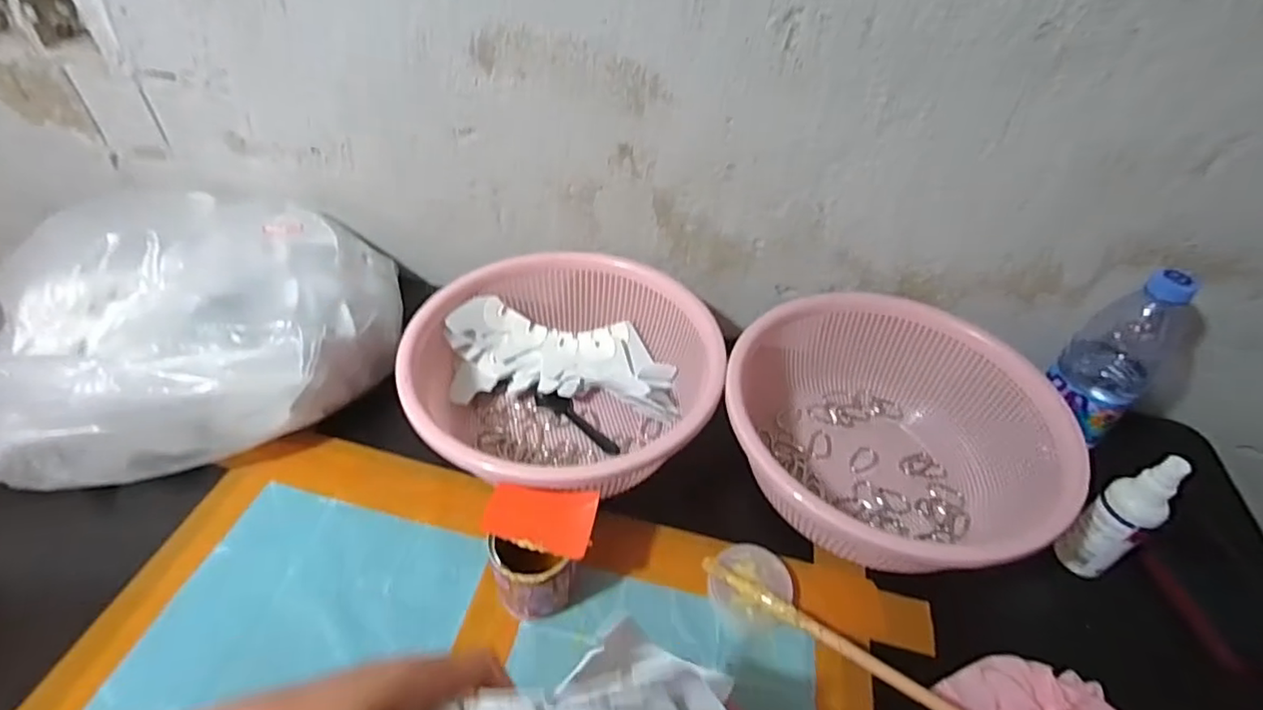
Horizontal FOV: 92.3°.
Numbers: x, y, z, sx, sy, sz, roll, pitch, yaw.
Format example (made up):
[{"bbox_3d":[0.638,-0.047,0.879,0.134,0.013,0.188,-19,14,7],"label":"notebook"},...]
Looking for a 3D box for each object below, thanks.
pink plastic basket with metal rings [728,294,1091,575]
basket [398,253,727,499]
[{"bbox_3d":[0.222,0.071,0.546,0.269,0.102,0.267,2,44,-2],"label":"pink plastic basket with metal rings"},{"bbox_3d":[-0.062,0.026,0.569,0.275,0.111,0.239,-7,45,-11],"label":"basket"}]

